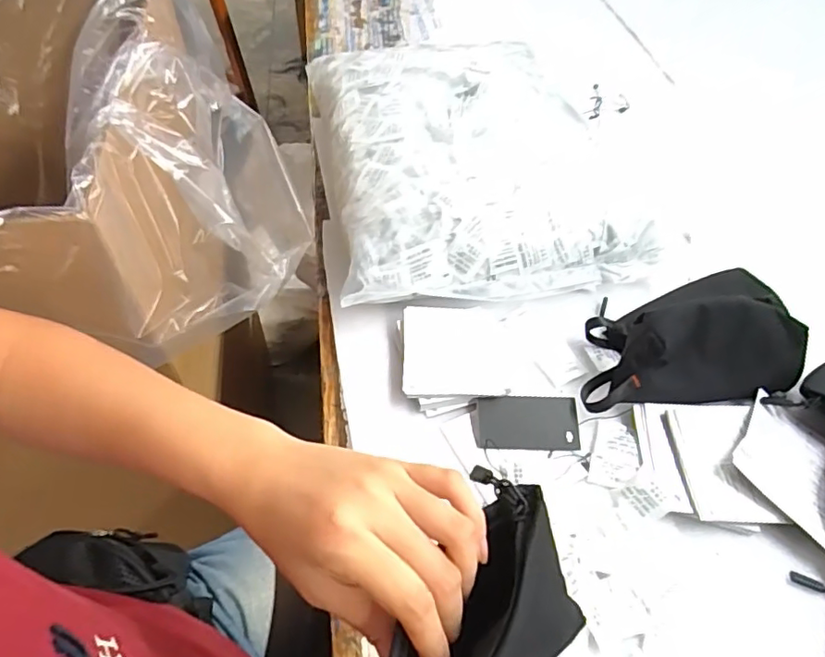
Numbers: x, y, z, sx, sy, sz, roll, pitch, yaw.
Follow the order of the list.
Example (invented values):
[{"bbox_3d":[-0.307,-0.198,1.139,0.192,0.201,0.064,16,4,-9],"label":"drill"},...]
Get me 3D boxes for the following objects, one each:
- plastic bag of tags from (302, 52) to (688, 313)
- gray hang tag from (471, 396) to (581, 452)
[{"bbox_3d":[0.088,-0.230,0.703,0.398,0.084,0.442,-7,51,-7],"label":"plastic bag of tags"},{"bbox_3d":[0.104,0.087,0.517,0.094,0.008,0.051,-2,60,3],"label":"gray hang tag"}]

